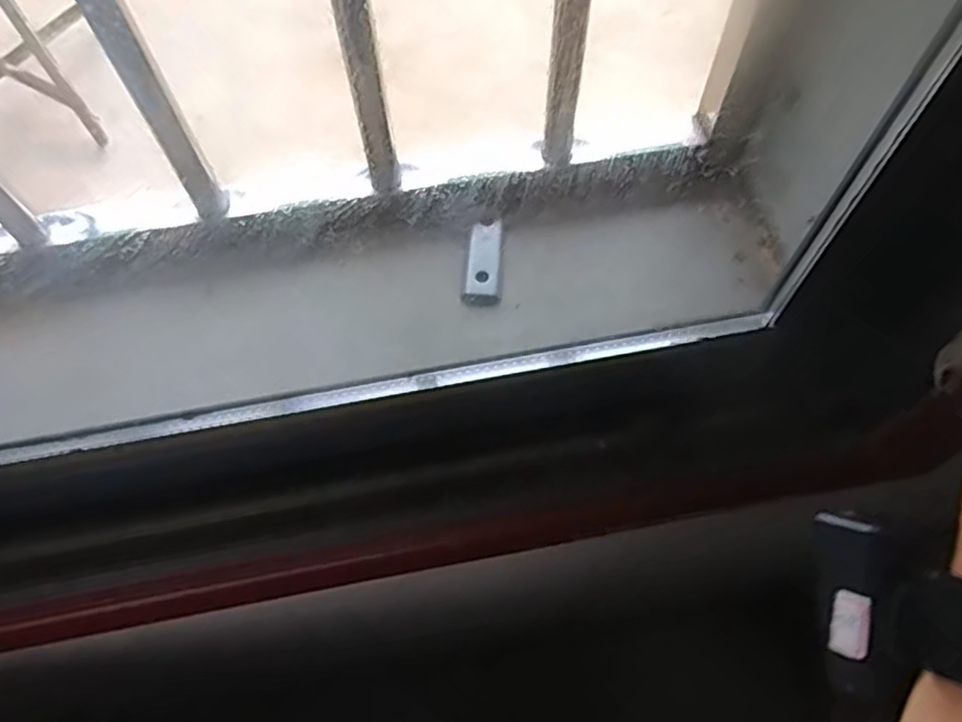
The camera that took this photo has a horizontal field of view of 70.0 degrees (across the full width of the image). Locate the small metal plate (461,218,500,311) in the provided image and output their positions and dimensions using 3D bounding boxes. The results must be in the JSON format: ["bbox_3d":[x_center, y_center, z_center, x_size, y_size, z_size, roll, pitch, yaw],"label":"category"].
[{"bbox_3d":[0.001,-0.070,0.491,0.025,0.009,0.067,2,62,2],"label":"small metal plate"}]

